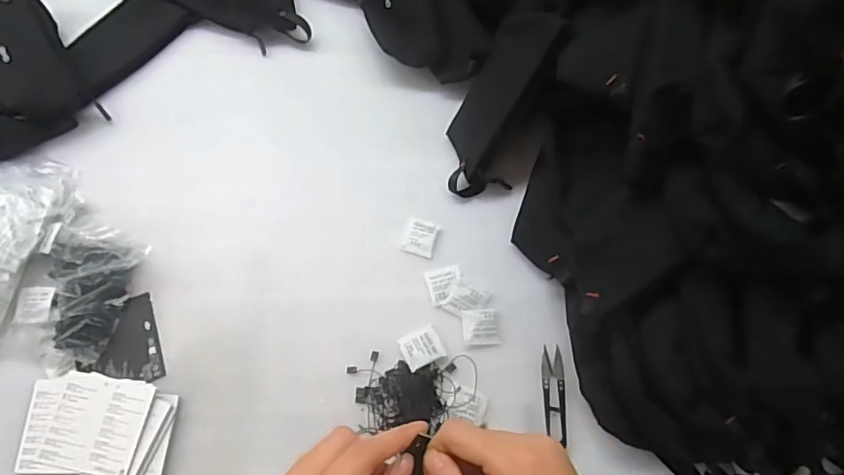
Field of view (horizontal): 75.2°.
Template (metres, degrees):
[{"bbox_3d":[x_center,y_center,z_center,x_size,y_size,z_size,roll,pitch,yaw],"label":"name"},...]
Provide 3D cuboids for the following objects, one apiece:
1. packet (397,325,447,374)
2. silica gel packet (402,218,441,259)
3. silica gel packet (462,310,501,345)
[{"bbox_3d":[0.000,0.116,0.576,0.041,0.007,0.038,-27,70,-8],"label":"packet"},{"bbox_3d":[-0.001,0.000,0.626,0.036,0.004,0.041,17,70,9],"label":"silica gel packet"},{"bbox_3d":[0.063,0.095,0.582,0.038,0.010,0.037,-4,69,0],"label":"silica gel packet"}]

